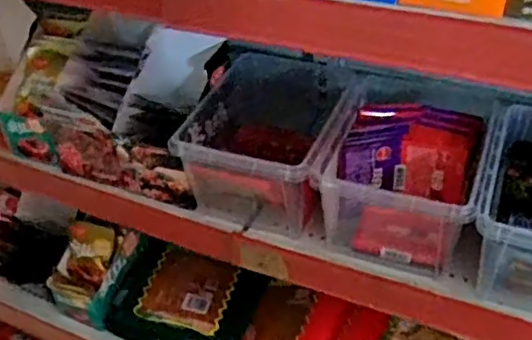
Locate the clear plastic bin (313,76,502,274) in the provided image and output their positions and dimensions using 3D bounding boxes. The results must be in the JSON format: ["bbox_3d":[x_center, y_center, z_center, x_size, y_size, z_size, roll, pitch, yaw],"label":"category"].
[{"bbox_3d":[0.158,0.000,0.683,0.164,0.111,0.206,14,45,19],"label":"clear plastic bin"}]

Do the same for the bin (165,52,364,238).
[{"bbox_3d":[0.009,-0.030,0.737,0.169,0.122,0.195,14,45,19],"label":"bin"}]

